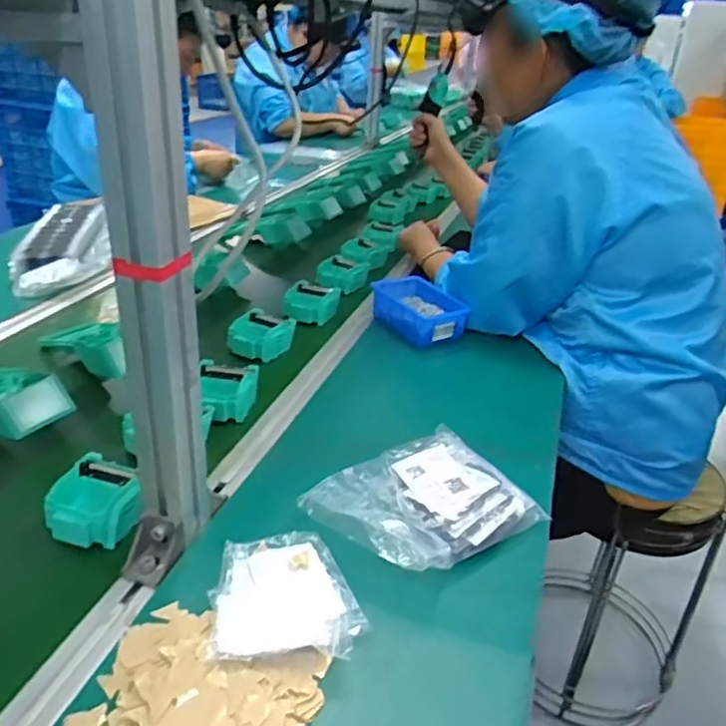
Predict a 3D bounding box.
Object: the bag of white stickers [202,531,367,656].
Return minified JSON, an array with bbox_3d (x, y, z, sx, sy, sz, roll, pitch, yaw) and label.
[{"bbox_3d":[-0.063,0.185,0.525,0.114,0.017,0.131,-5,31,-11],"label":"bag of white stickers"}]

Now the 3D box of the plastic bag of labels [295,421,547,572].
[{"bbox_3d":[0.056,0.129,0.618,0.188,0.037,0.140,-21,37,-33],"label":"plastic bag of labels"}]

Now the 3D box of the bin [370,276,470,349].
[{"bbox_3d":[0.088,-0.084,1.011,0.099,0.044,0.148,-18,36,-30],"label":"bin"}]

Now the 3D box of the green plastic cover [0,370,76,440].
[{"bbox_3d":[-0.418,0.036,0.736,0.189,0.055,0.090,17,34,25],"label":"green plastic cover"}]

